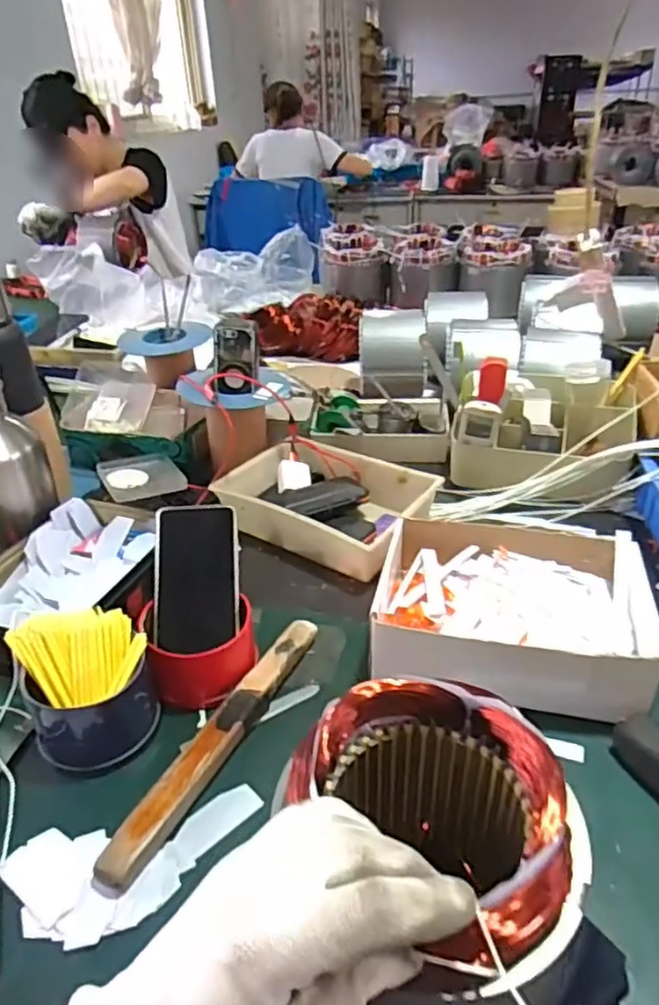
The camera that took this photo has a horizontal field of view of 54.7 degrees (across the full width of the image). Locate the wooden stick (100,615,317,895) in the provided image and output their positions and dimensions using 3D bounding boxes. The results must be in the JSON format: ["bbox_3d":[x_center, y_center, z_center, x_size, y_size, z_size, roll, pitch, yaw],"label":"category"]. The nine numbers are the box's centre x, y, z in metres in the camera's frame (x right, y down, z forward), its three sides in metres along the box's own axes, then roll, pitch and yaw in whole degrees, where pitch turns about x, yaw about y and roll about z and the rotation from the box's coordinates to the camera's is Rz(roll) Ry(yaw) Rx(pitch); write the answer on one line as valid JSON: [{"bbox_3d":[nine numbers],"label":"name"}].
[{"bbox_3d":[-0.086,0.184,0.526,0.030,0.021,0.272,15,38,22],"label":"wooden stick"}]

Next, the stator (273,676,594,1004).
[{"bbox_3d":[0.059,0.195,0.342,0.115,0.148,0.135,-23,40,-28],"label":"stator"}]

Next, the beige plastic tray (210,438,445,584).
[{"bbox_3d":[-0.007,-0.003,0.793,0.249,0.055,0.168,19,40,27],"label":"beige plastic tray"}]

